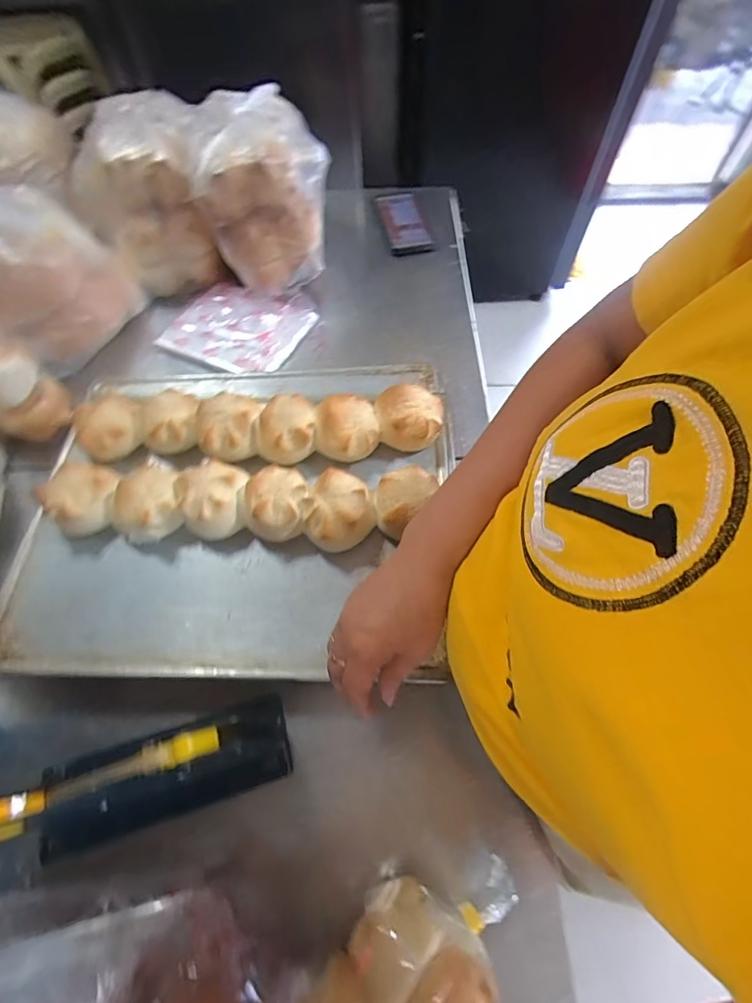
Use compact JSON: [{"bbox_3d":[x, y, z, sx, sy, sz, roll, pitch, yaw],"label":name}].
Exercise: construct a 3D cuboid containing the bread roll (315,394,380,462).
[{"bbox_3d":[-0.033,-0.081,0.516,0.070,0.060,0.066,-1,61,1],"label":"bread roll"}]

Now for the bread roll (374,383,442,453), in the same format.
[{"bbox_3d":[0.038,-0.096,0.519,0.075,0.058,0.069,-4,61,-1],"label":"bread roll"}]

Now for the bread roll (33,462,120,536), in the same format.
[{"bbox_3d":[-0.307,0.000,0.486,0.070,0.057,0.065,-1,61,1],"label":"bread roll"}]

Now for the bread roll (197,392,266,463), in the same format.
[{"bbox_3d":[-0.167,-0.090,0.519,0.080,0.048,0.074,-1,61,1],"label":"bread roll"}]

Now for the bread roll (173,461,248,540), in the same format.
[{"bbox_3d":[-0.170,-0.003,0.476,0.072,0.042,0.074,-1,61,1],"label":"bread roll"}]

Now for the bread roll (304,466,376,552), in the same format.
[{"bbox_3d":[-0.037,0.011,0.468,0.071,0.053,0.075,10,62,6],"label":"bread roll"}]

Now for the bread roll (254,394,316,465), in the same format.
[{"bbox_3d":[-0.103,-0.079,0.519,0.068,0.053,0.065,-1,61,1],"label":"bread roll"}]

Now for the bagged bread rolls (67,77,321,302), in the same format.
[{"bbox_3d":[-0.246,-0.443,0.666,0.343,0.183,0.188,-1,61,1],"label":"bagged bread rolls"}]

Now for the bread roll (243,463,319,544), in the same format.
[{"bbox_3d":[-0.103,0.003,0.472,0.068,0.051,0.067,-1,61,1],"label":"bread roll"}]

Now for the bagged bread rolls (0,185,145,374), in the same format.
[{"bbox_3d":[-0.471,-0.291,0.592,0.170,0.164,0.240,25,65,14],"label":"bagged bread rolls"}]

